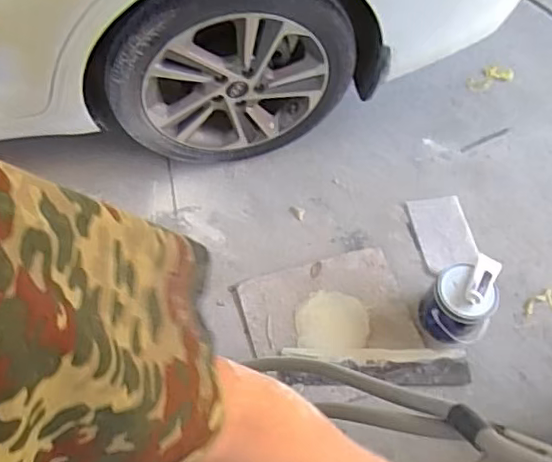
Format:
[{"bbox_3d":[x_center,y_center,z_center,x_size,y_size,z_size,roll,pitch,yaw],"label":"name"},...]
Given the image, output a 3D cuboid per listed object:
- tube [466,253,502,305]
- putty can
[{"bbox_3d":[0.486,0.111,1.384,0.055,0.024,0.131,26,64,10],"label":"tube"},{"bbox_3d":[0.446,0.185,1.442,0.167,0.158,0.148,38,67,15],"label":"putty can"}]

